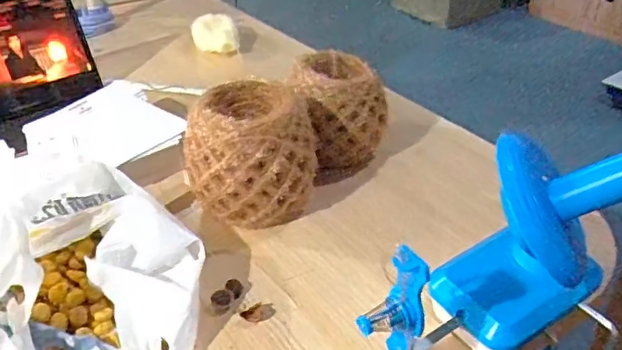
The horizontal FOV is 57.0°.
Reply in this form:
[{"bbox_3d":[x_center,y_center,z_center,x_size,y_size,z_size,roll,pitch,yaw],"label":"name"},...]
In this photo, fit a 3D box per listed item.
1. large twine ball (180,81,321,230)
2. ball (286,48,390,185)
[{"bbox_3d":[-0.066,-0.027,0.681,0.136,0.138,0.134,-1,36,1],"label":"large twine ball"},{"bbox_3d":[0.037,-0.076,0.754,0.119,0.123,0.139,10,38,16],"label":"ball"}]

